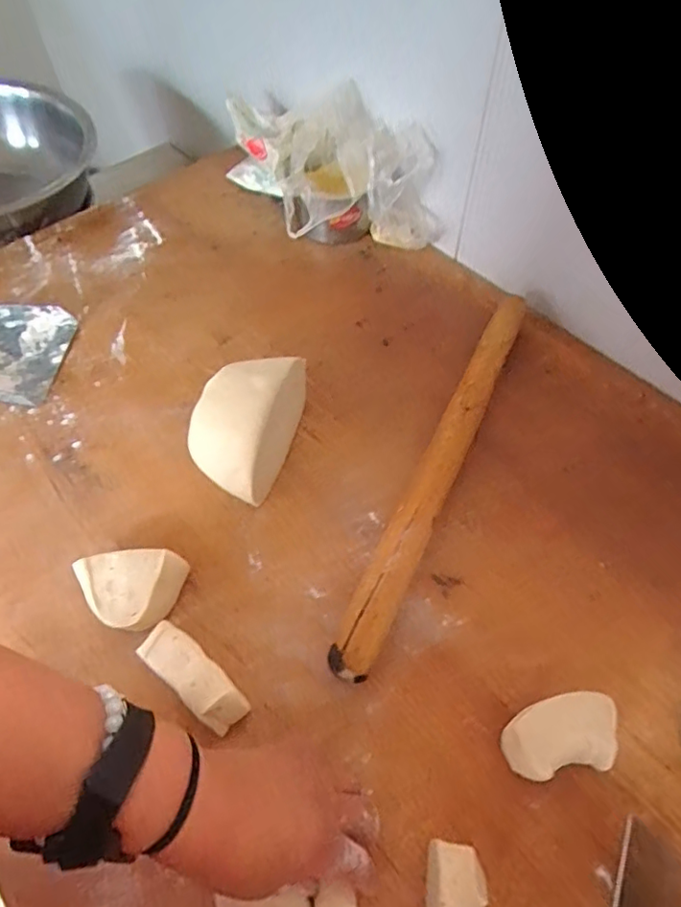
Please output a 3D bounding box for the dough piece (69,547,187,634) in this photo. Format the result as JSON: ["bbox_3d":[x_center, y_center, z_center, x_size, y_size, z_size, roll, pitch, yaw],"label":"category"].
[{"bbox_3d":[-0.188,0.120,0.487,0.092,0.039,0.062,2,57,0],"label":"dough piece"}]

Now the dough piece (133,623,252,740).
[{"bbox_3d":[-0.119,0.178,0.446,0.102,0.043,0.034,35,63,20],"label":"dough piece"}]

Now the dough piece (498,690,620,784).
[{"bbox_3d":[0.167,0.215,0.422,0.086,0.039,0.053,-6,57,-5],"label":"dough piece"}]

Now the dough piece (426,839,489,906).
[{"bbox_3d":[0.077,0.301,0.376,0.039,0.025,0.061,8,57,4],"label":"dough piece"}]

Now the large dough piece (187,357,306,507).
[{"bbox_3d":[-0.098,-0.034,0.567,0.098,0.072,0.154,14,58,8],"label":"large dough piece"}]

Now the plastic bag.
[{"bbox_3d":[-0.020,-0.396,0.765,0.161,0.145,0.300,-30,62,-19],"label":"plastic bag"}]

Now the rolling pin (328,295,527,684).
[{"bbox_3d":[0.108,0.001,0.563,0.048,0.040,0.482,23,59,13],"label":"rolling pin"}]

